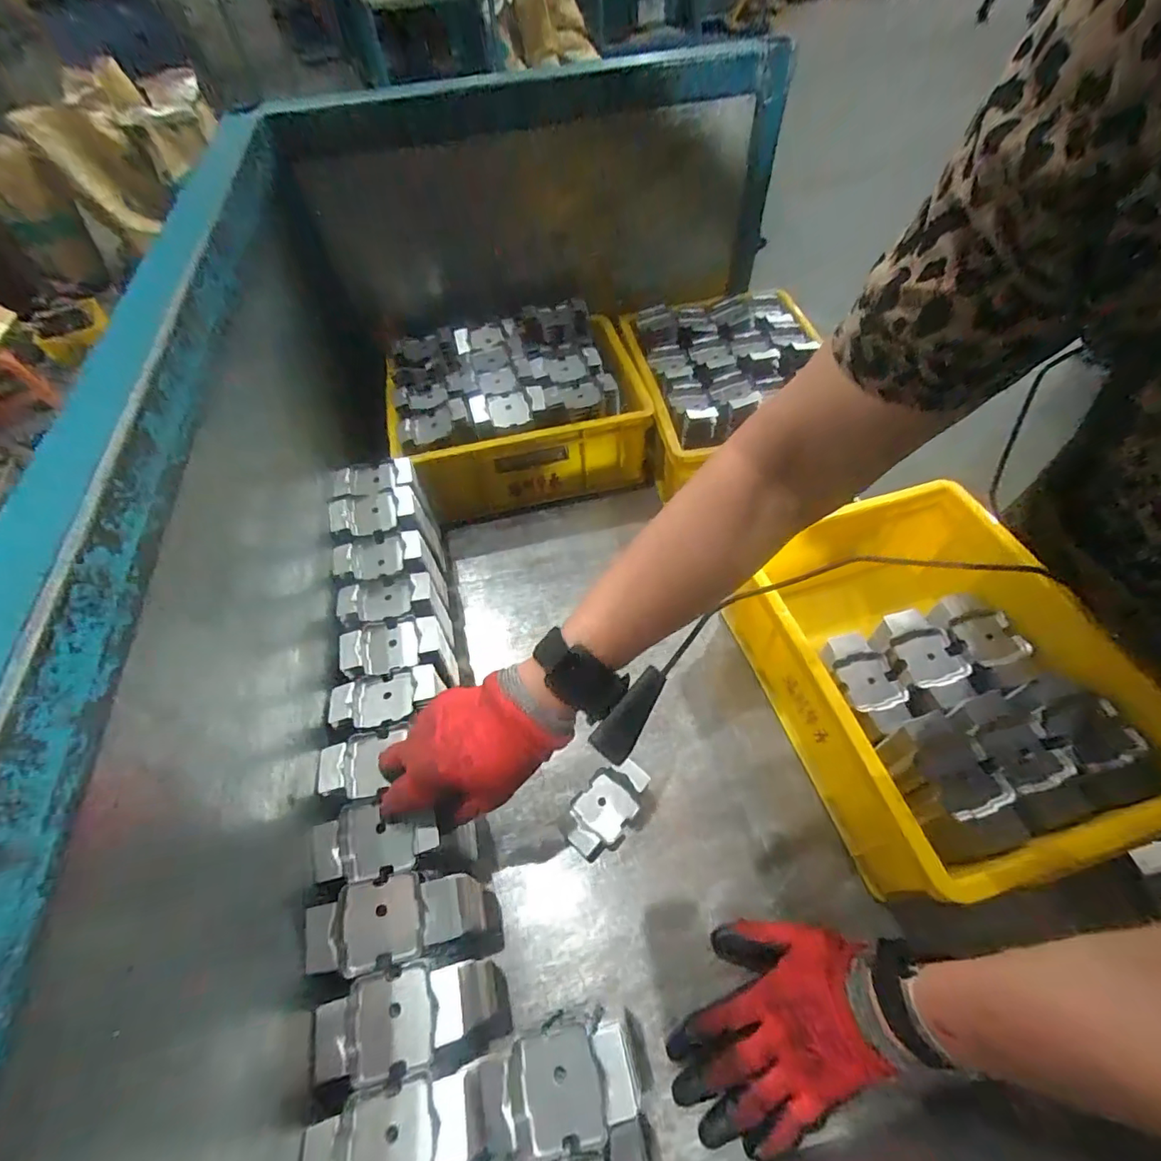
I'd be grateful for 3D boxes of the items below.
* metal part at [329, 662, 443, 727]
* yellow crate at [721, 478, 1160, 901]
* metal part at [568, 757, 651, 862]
[{"bbox_3d":[-0.171,0.102,0.462,0.093,0.018,0.051,-15,55,-7],"label":"metal part"},{"bbox_3d":[0.333,0.093,0.503,0.262,0.135,0.319,-16,55,-7],"label":"yellow crate"},{"bbox_3d":[0.025,0.216,0.495,0.054,0.027,0.090,34,63,24],"label":"metal part"}]

